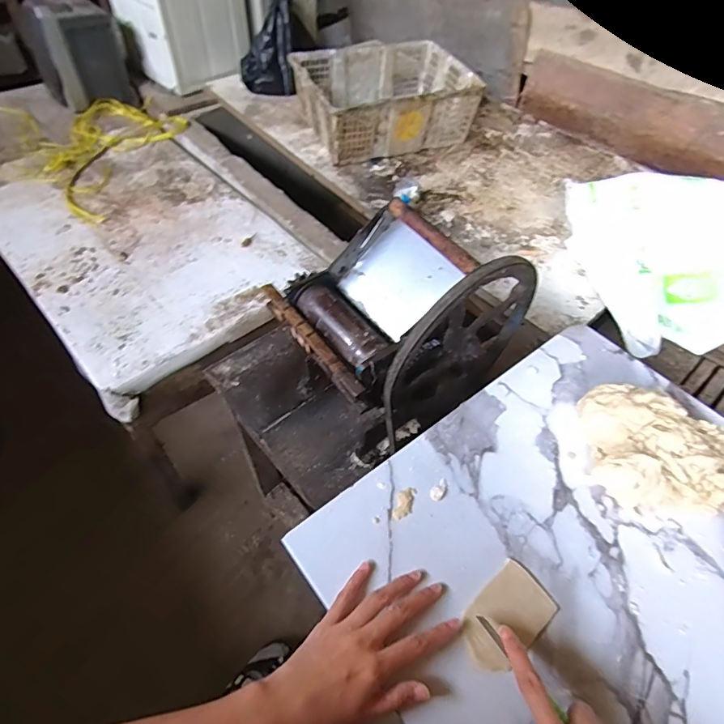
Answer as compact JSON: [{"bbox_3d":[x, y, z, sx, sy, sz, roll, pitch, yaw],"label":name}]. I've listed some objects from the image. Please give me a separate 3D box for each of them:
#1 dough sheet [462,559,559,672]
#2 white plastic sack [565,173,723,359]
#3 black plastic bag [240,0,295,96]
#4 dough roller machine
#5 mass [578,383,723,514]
[{"bbox_3d":[0.128,0.226,0.399,0.089,0.004,0.054,-34,57,-27],"label":"dough sheet"},{"bbox_3d":[0.744,-0.170,0.888,0.640,0.206,0.402,12,53,5],"label":"white plastic sack"},{"bbox_3d":[-0.266,-1.002,1.381,0.149,0.336,0.093,23,22,13],"label":"black plastic bag"},{"bbox_3d":[0.054,-0.060,0.666,0.290,0.309,0.241,-28,60,-22],"label":"dough roller machine"},{"bbox_3d":[0.322,0.090,0.485,0.148,0.061,0.134,6,53,1],"label":"mass"}]

